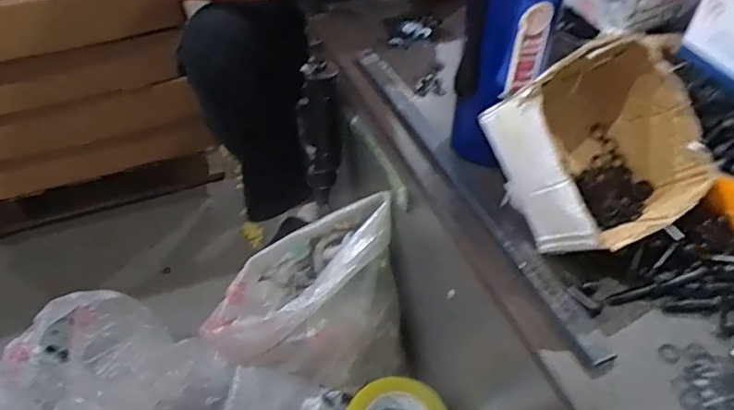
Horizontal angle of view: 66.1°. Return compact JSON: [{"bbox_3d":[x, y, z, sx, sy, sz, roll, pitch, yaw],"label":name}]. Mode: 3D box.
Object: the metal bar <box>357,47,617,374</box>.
[{"bbox_3d":[0.085,-0.031,0.540,0.027,0.014,0.436,-17,48,-15],"label":"metal bar"}]

